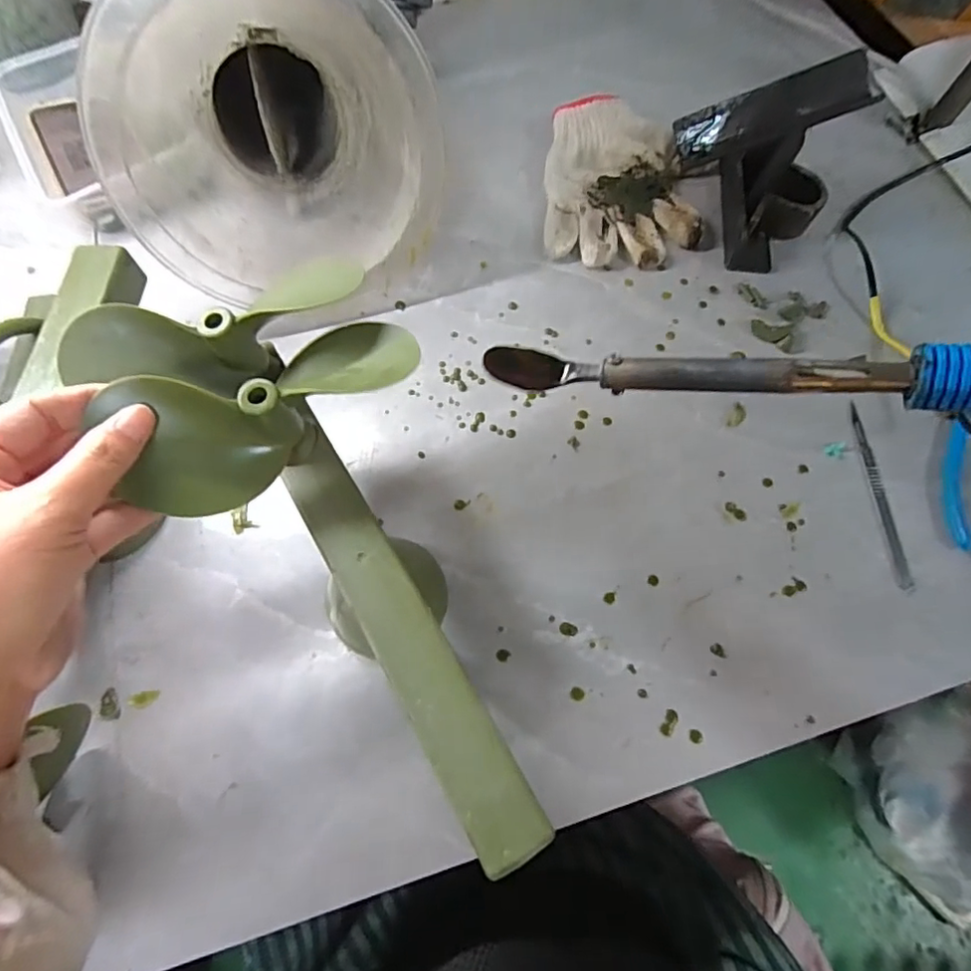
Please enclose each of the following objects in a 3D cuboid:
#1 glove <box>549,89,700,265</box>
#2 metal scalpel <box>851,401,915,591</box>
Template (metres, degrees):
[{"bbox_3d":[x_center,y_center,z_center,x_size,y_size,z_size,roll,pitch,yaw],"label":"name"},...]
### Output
[{"bbox_3d":[0.120,-0.277,0.519,0.127,0.030,0.182,1,66,1],"label":"glove"},{"bbox_3d":[0.281,0.005,0.409,0.011,0.004,0.140,0,66,0],"label":"metal scalpel"}]

